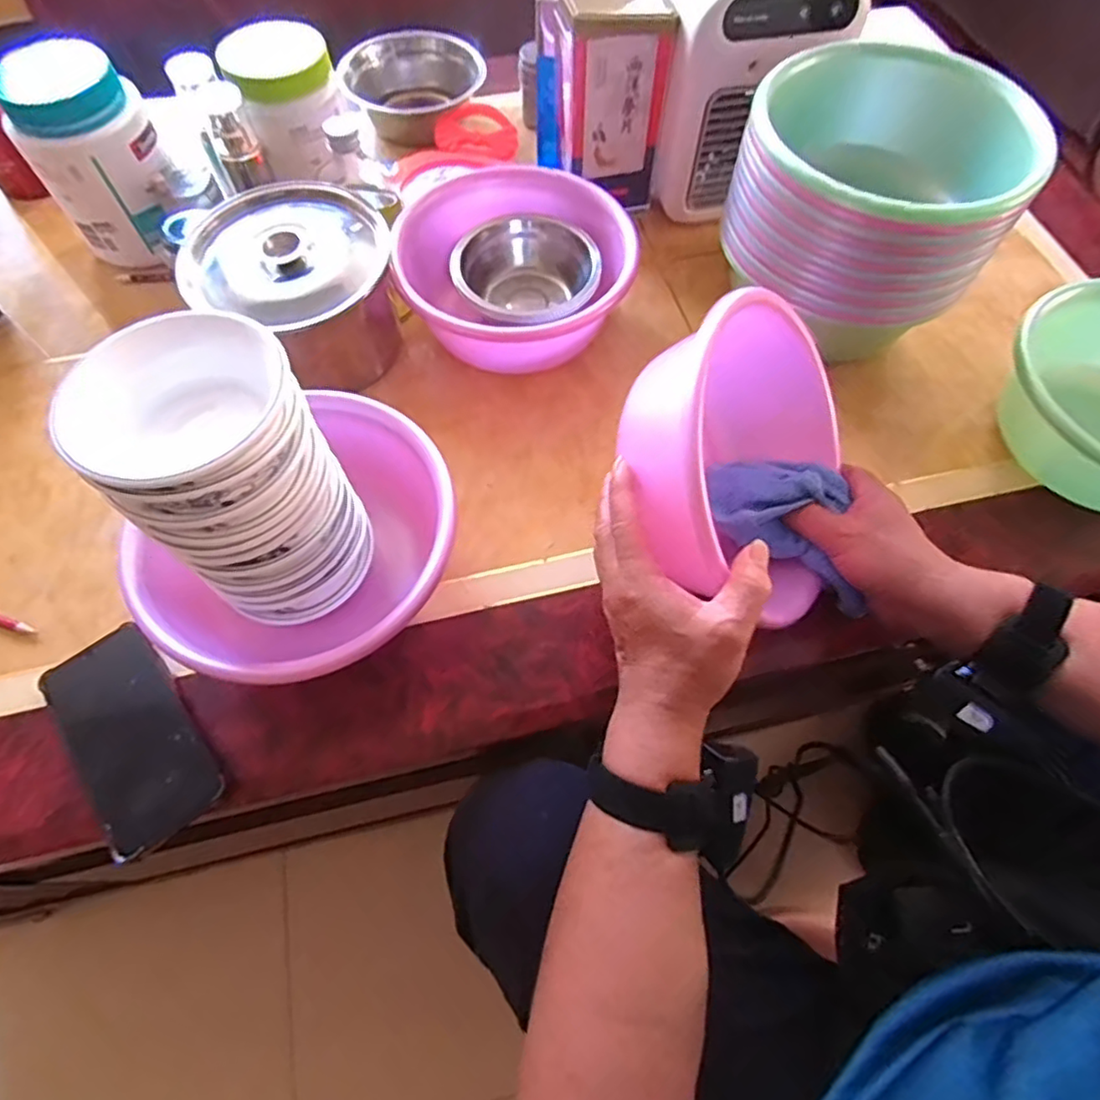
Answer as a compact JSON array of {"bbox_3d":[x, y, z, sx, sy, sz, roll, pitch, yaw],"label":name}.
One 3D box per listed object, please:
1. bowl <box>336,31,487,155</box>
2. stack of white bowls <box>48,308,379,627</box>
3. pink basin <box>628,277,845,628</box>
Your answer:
[{"bbox_3d":[-0.171,-0.603,0.814,0.157,0.074,0.157,0,63,0],"label":"bowl"},{"bbox_3d":[-0.188,-0.041,0.398,0.103,0.183,0.104,-32,68,-15],"label":"stack of white bowls"},{"bbox_3d":[0.130,-0.081,0.466,0.100,0.209,0.197,-1,85,43],"label":"pink basin"}]

